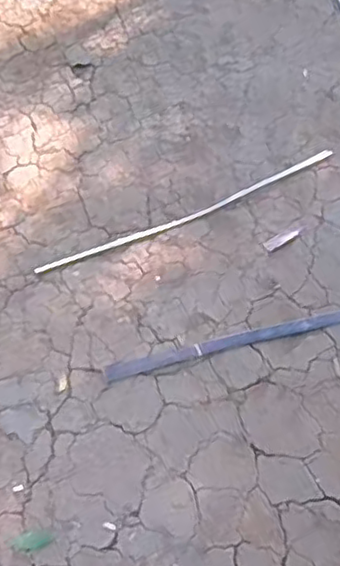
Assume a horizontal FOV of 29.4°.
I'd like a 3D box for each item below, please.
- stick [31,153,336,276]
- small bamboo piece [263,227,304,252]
[{"bbox_3d":[0.061,-0.190,1.771,0.881,0.013,0.046,-23,63,-10],"label":"stick"},{"bbox_3d":[0.302,-0.120,1.709,0.119,0.004,0.031,-28,64,-13],"label":"small bamboo piece"}]

